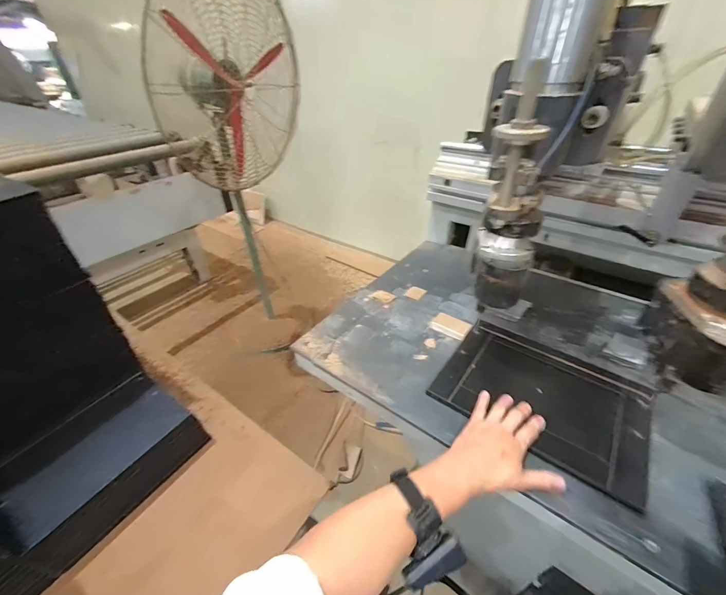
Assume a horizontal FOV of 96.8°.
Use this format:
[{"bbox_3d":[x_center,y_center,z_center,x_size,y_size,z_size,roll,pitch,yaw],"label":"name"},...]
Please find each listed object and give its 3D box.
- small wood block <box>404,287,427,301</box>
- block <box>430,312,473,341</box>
[{"bbox_3d":[0.122,-0.011,0.745,0.038,0.004,0.050,23,44,28],"label":"small wood block"},{"bbox_3d":[0.174,0.058,0.640,0.072,0.018,0.042,23,44,28],"label":"block"}]

